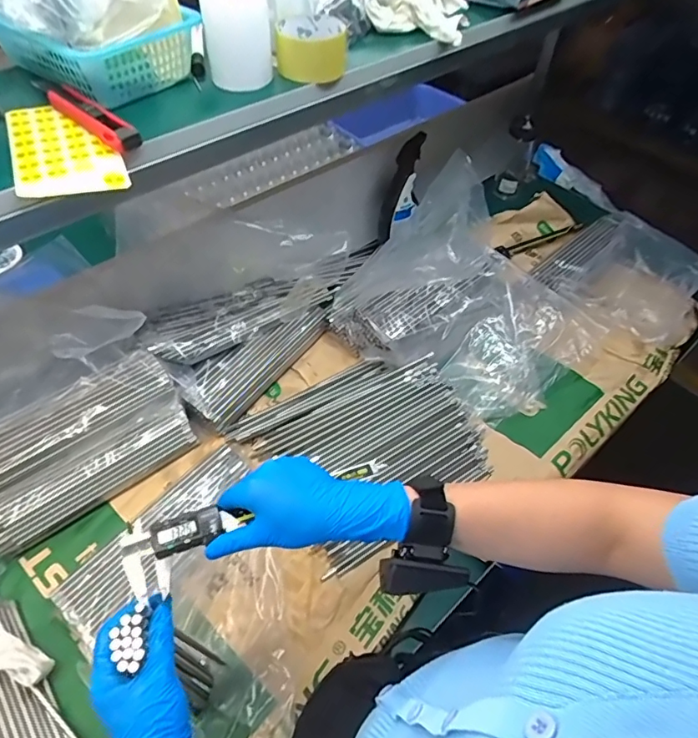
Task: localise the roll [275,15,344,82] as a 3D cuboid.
[{"bbox_3d":[-0.046,-0.383,0.603,0.079,0.045,0.082,1,52,-2],"label":"roll"}]

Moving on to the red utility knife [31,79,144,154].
[{"bbox_3d":[-0.270,-0.262,0.508,0.170,0.016,0.029,37,59,23],"label":"red utility knife"}]

